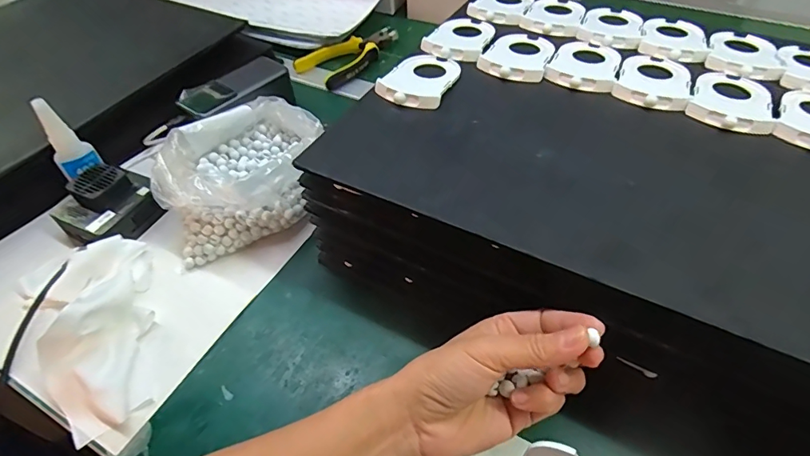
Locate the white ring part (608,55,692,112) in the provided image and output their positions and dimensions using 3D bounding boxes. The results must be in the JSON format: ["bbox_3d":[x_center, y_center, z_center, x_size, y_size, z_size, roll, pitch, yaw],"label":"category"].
[{"bbox_3d":[0.210,-0.129,0.394,0.055,0.009,0.084,19,53,15],"label":"white ring part"}]

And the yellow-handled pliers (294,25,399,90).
[{"bbox_3d":[-0.068,-0.245,0.657,0.159,0.018,0.076,-35,59,-25],"label":"yellow-handled pliers"}]

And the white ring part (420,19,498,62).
[{"bbox_3d":[0.054,-0.187,0.450,0.058,0.007,0.078,17,52,13],"label":"white ring part"}]

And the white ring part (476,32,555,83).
[{"bbox_3d":[0.106,-0.161,0.427,0.057,0.010,0.083,22,54,17],"label":"white ring part"}]

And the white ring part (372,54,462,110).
[{"bbox_3d":[0.014,-0.132,0.404,0.056,0.007,0.081,21,54,17],"label":"white ring part"}]

